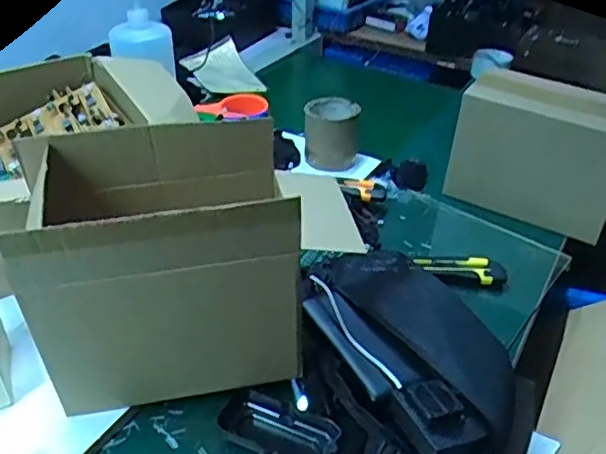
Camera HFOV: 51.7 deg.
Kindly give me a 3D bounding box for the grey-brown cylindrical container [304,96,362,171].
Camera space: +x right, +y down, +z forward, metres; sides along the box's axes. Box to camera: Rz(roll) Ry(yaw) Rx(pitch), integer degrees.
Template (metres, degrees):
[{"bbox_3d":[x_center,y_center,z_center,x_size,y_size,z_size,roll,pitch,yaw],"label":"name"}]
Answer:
[{"bbox_3d":[0.042,-0.140,0.961,0.078,0.099,0.082,1,38,-1],"label":"grey-brown cylindrical container"}]

